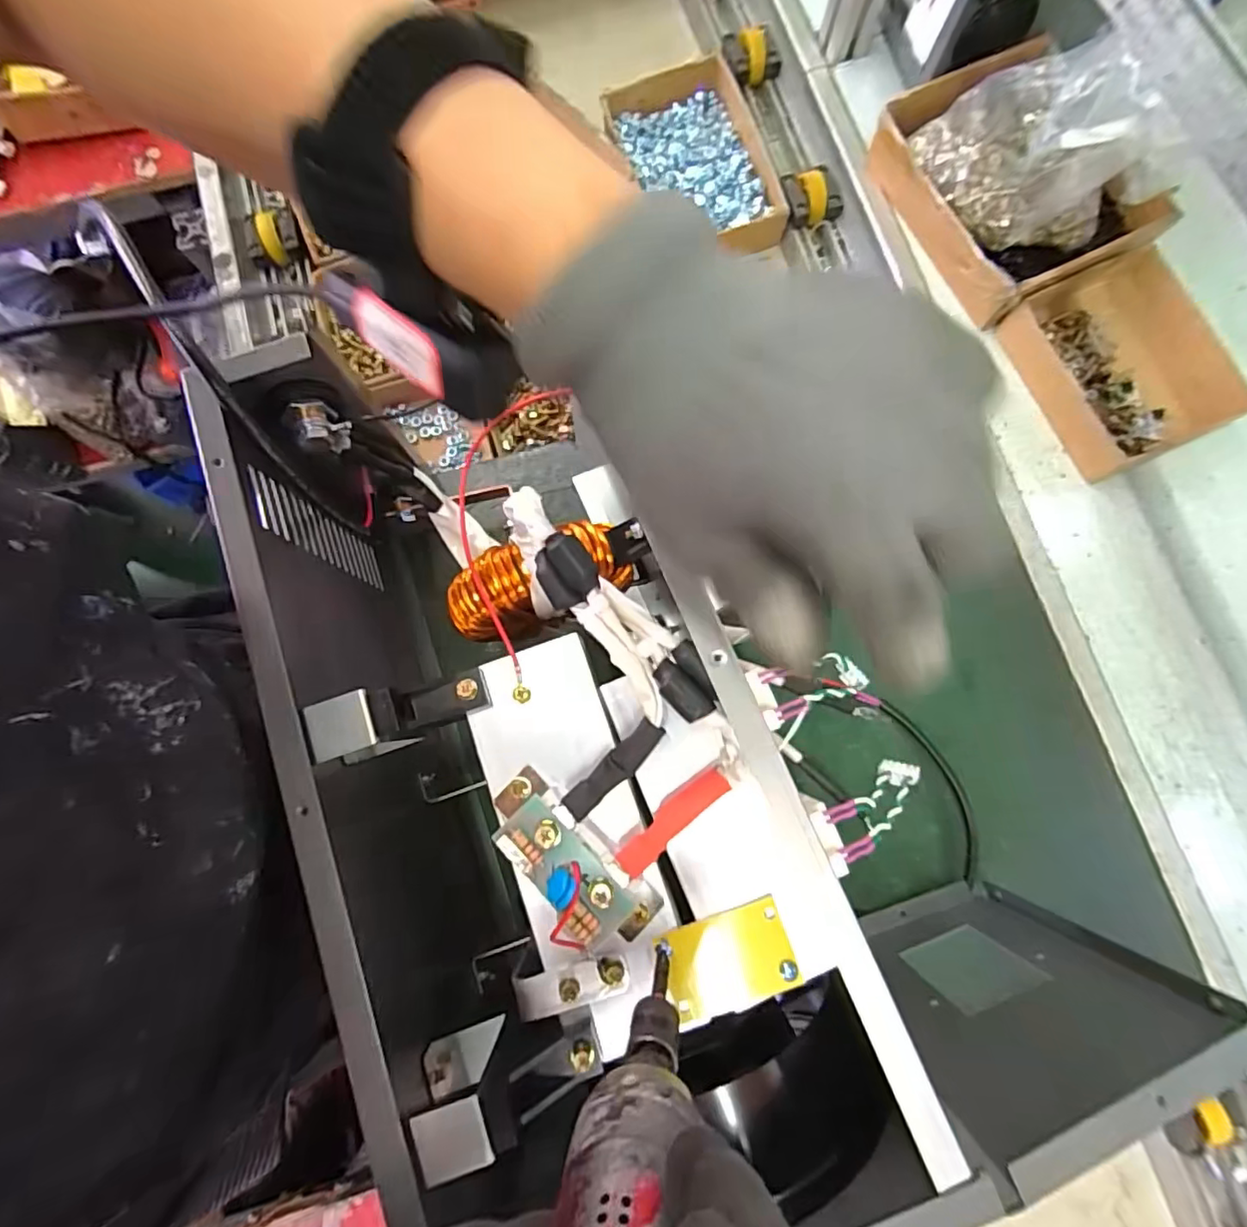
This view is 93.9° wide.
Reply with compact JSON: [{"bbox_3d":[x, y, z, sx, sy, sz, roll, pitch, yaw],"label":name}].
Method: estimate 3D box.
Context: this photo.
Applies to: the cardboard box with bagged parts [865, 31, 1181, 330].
[{"bbox_3d":[0.353,-0.400,0.498,0.177,0.125,0.220,-28,80,-4],"label":"cardboard box with bagged parts"}]

